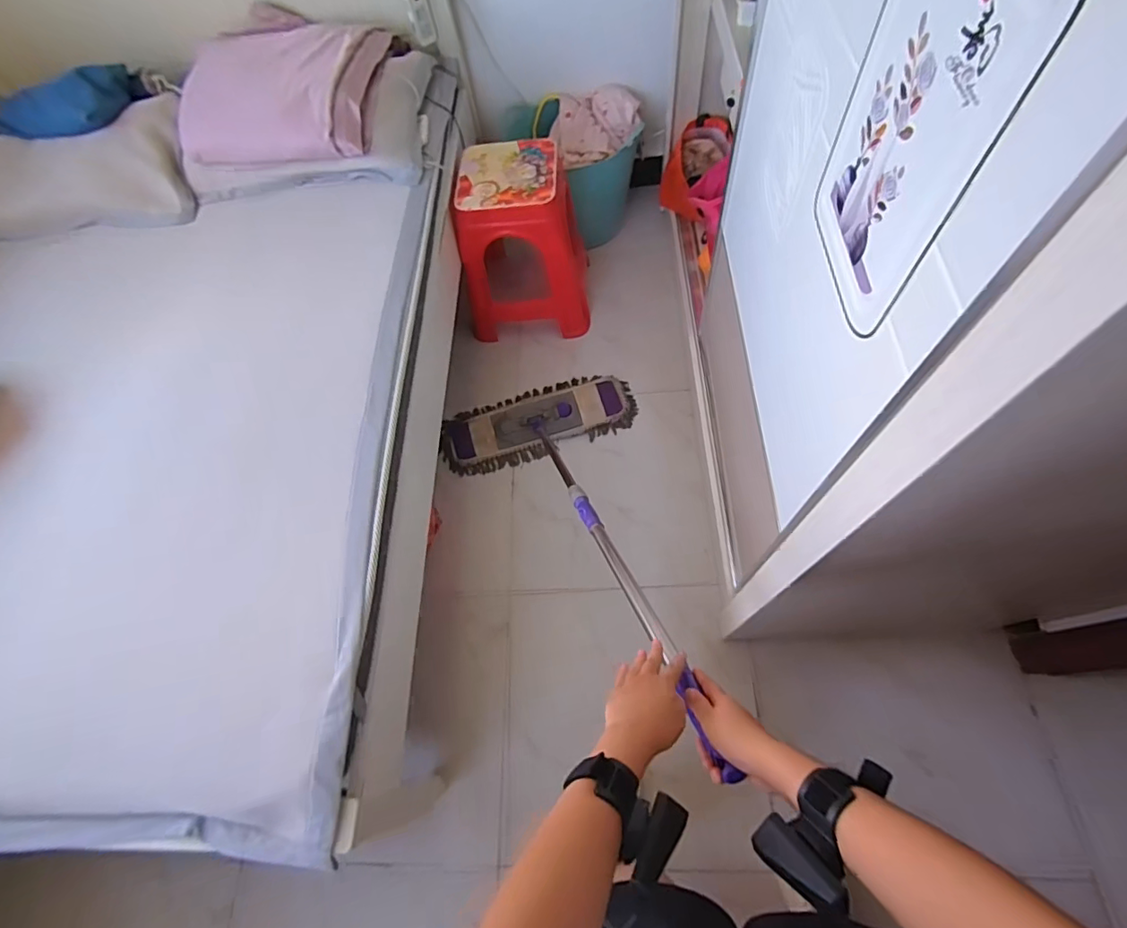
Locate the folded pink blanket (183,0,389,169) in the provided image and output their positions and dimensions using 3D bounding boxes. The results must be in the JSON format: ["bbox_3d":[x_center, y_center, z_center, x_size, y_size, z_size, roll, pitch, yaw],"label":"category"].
[{"bbox_3d":[-0.764,-1.033,1.396,0.558,0.144,0.460,7,70,3],"label":"folded pink blanket"}]

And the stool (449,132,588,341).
[{"bbox_3d":[-0.114,-0.665,1.577,0.372,0.415,0.403,-2,70,0],"label":"stool"}]

